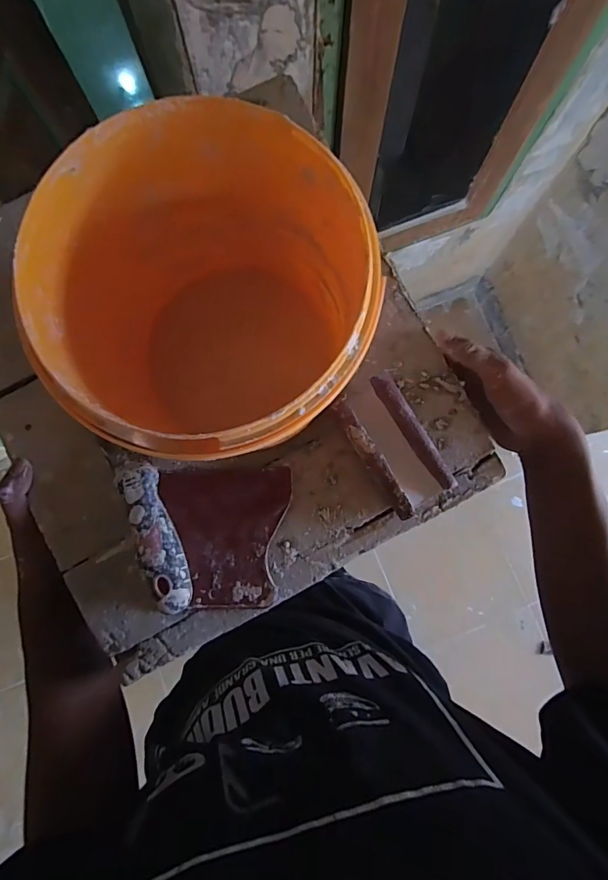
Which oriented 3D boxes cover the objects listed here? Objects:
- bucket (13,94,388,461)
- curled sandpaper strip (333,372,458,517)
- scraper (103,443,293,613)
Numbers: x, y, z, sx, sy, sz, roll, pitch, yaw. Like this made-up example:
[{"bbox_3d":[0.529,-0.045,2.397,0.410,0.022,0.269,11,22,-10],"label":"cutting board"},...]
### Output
[{"bbox_3d":[-0.046,-0.064,0.267,0.160,0.161,0.159,0,82,0],"label":"bucket"},{"bbox_3d":[0.064,0.003,0.323,0.048,0.028,0.100,-30,83,-4],"label":"curled sandpaper strip"},{"bbox_3d":[-0.081,0.068,0.319,0.130,0.028,0.105,5,82,1],"label":"scraper"}]

